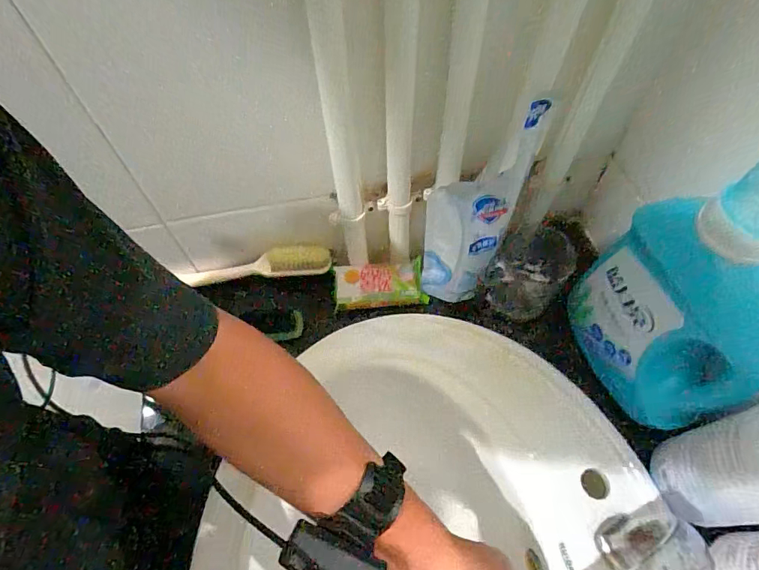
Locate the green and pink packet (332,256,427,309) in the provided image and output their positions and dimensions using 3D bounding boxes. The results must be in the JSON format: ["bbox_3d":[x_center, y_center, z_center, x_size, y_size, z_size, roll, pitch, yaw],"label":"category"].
[{"bbox_3d":[0.000,-0.001,0.553,0.110,0.019,0.056,-3,60,-1],"label":"green and pink packet"}]

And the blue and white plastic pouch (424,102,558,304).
[{"bbox_3d":[0.097,-0.073,0.463,0.083,0.247,0.034,20,43,-1],"label":"blue and white plastic pouch"}]

